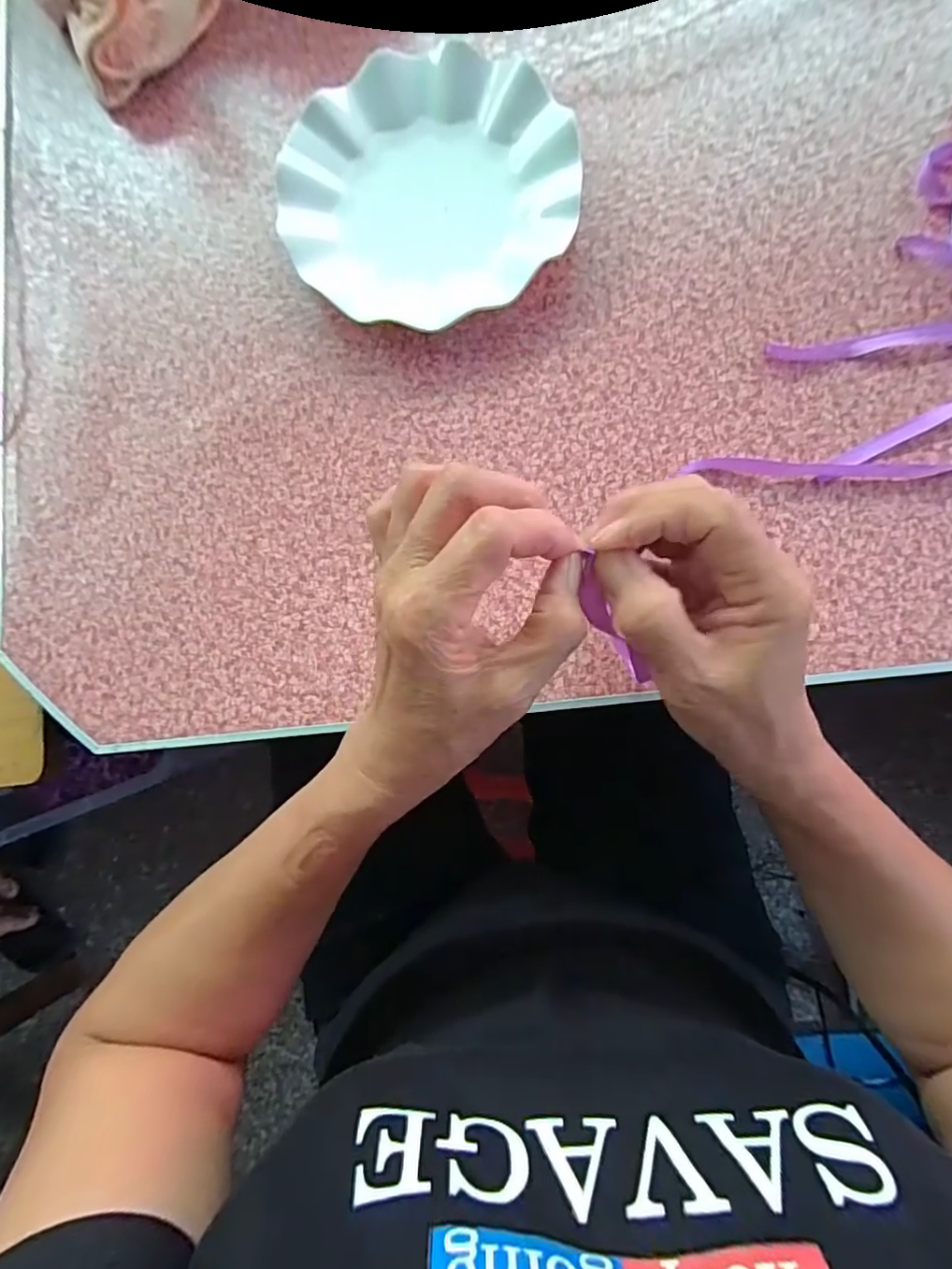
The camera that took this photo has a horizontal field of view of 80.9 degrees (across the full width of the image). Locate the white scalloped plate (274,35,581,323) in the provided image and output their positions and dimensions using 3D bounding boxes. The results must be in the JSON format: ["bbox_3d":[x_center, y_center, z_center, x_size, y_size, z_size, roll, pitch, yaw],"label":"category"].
[{"bbox_3d":[-0.030,-0.278,0.354,0.180,0.026,0.171,-1,83,5],"label":"white scalloped plate"}]

